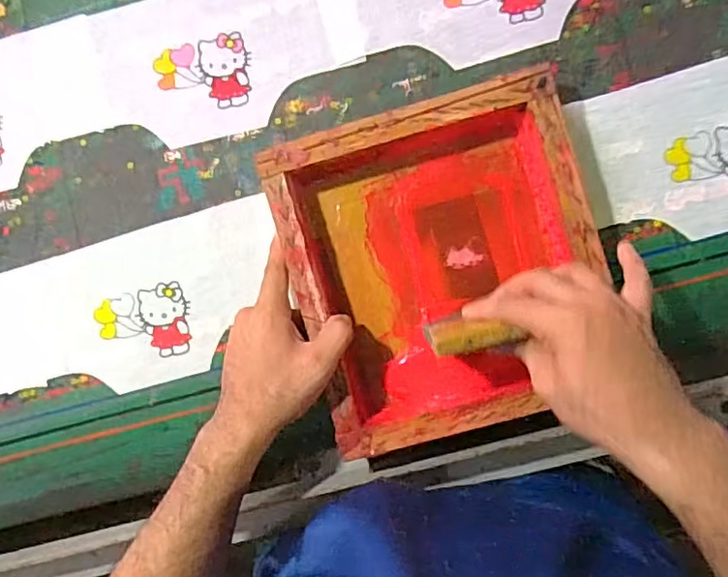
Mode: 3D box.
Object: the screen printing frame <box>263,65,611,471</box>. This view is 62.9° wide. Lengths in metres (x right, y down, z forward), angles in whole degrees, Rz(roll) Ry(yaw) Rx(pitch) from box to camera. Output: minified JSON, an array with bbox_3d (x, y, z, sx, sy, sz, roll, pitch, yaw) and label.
[{"bbox_3d":[0.068,-0.019,0.492,0.242,0.051,0.258,-16,88,6],"label":"screen printing frame"}]

